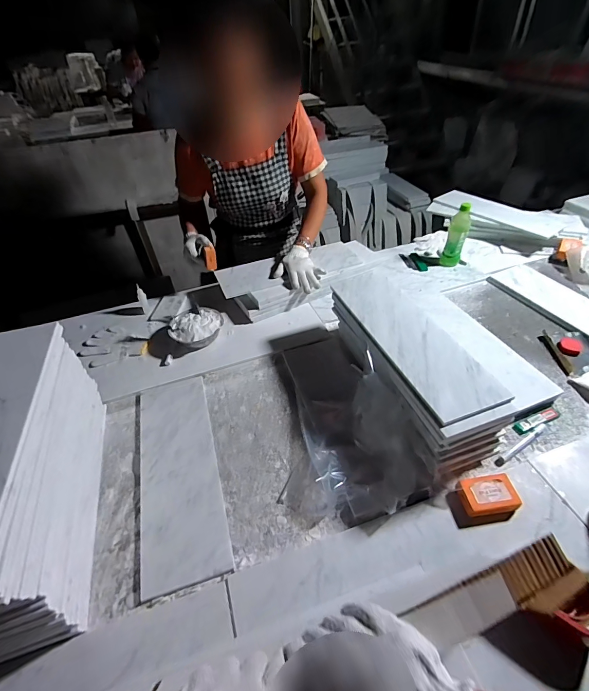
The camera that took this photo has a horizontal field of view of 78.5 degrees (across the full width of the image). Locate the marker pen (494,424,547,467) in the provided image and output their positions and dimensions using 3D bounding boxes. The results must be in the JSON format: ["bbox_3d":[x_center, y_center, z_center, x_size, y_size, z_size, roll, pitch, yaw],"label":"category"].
[{"bbox_3d":[0.469,0.204,0.744,0.157,0.012,0.015,-27,48,-20],"label":"marker pen"}]

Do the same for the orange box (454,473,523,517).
[{"bbox_3d":[0.353,0.272,0.656,0.098,0.026,0.064,-9,45,-4],"label":"orange box"}]

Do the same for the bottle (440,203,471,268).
[{"bbox_3d":[0.538,-0.365,1.197,0.064,0.190,0.070,13,47,18],"label":"bottle"}]

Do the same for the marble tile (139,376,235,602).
[{"bbox_3d":[-0.242,0.248,0.753,0.154,0.009,0.449,-15,45,-10],"label":"marble tile"}]

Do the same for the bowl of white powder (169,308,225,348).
[{"bbox_3d":[-0.278,-0.050,1.032,0.140,0.050,0.152,-3,44,3],"label":"bowl of white powder"}]

